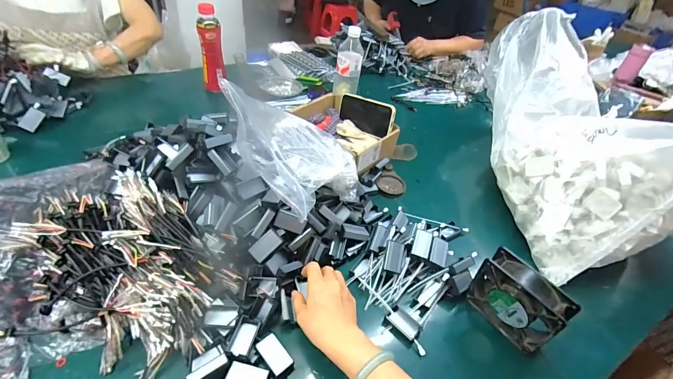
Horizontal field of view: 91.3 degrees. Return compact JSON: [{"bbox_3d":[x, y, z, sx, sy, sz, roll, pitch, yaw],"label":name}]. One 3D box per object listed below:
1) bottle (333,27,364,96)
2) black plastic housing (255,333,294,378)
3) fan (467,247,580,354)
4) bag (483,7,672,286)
[{"bbox_3d":[0.035,-0.348,0.915,0.071,0.178,0.060,7,41,-3],"label":"bottle"},{"bbox_3d":[-0.083,0.225,0.443,0.032,0.018,0.053,-29,54,-35],"label":"black plastic housing"},{"bbox_3d":[0.257,0.166,0.481,0.043,0.117,0.120,-21,48,-30],"label":"fan"},{"bbox_3d":[0.534,-0.158,0.705,0.327,0.252,0.684,6,57,0],"label":"bag"}]

